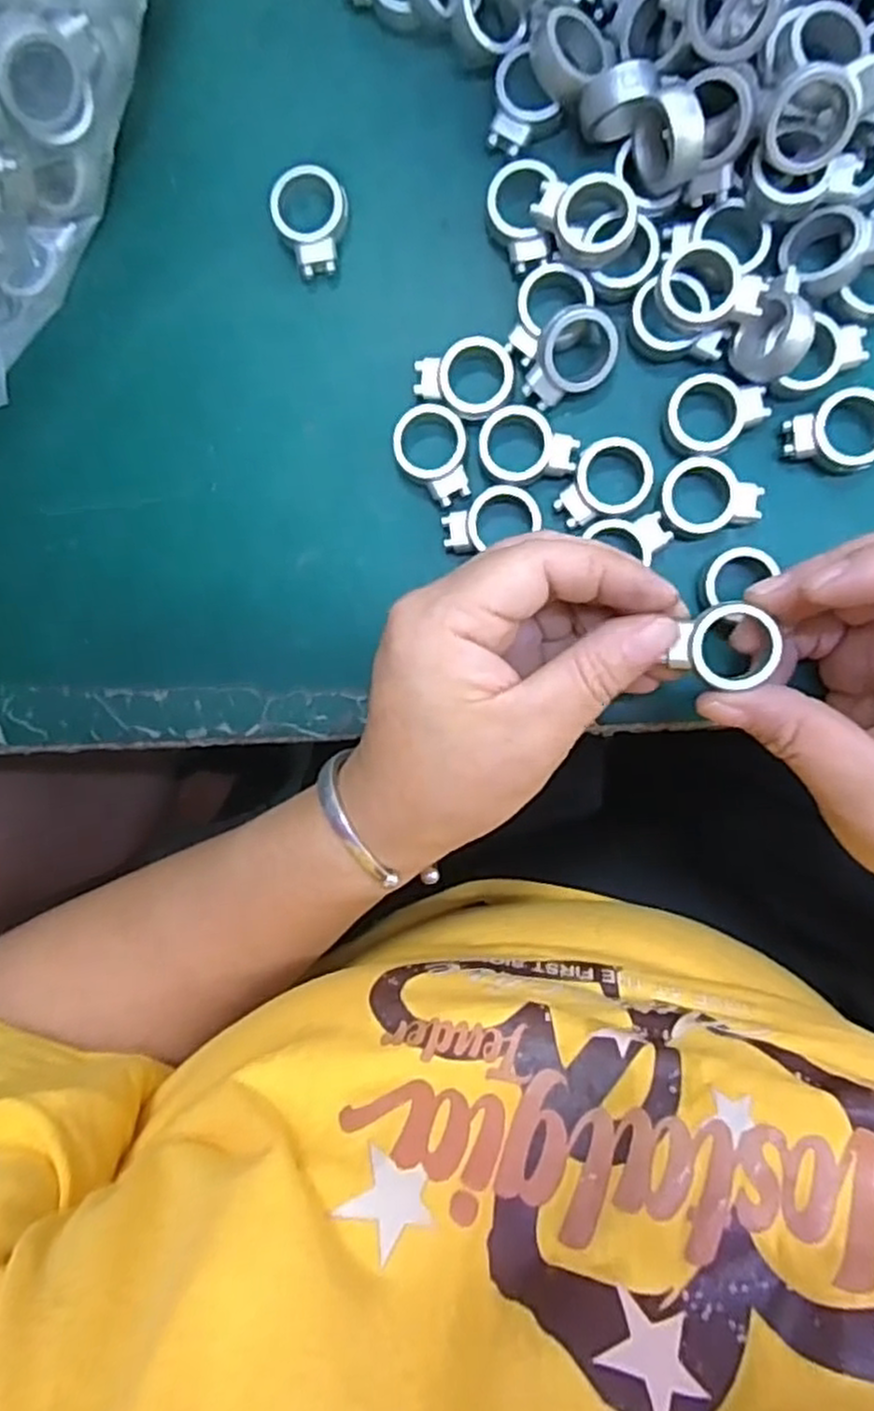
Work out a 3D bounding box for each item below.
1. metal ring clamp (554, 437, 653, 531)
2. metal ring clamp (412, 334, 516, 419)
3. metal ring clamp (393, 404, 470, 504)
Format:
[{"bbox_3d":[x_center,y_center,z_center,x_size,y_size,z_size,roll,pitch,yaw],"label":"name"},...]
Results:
[{"bbox_3d":[0.057,-0.076,0.258,0.034,0.005,0.025,-37,92,7],"label":"metal ring clamp"},{"bbox_3d":[0.009,-0.113,0.260,0.034,0.007,0.026,4,96,4],"label":"metal ring clamp"},{"bbox_3d":[-0.001,-0.088,0.262,0.025,0.006,0.034,-25,93,7],"label":"metal ring clamp"}]

